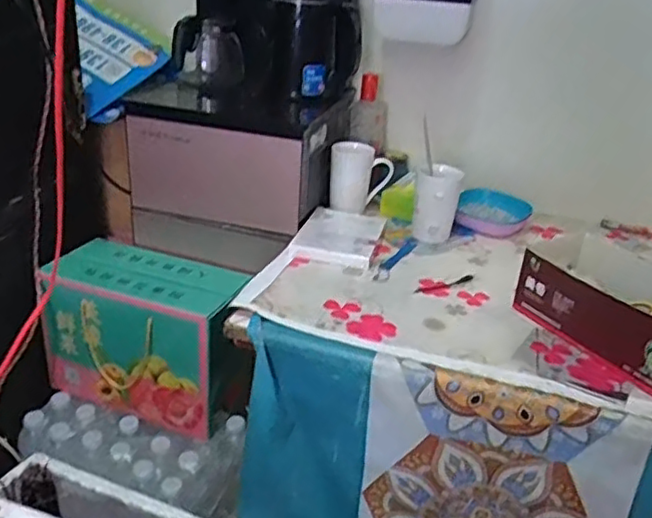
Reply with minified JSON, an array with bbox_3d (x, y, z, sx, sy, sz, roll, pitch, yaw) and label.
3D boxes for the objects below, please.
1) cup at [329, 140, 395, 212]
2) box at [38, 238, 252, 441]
[{"bbox_3d":[0.067,-0.154,1.205,0.119,0.114,0.079,4,26,-3],"label":"cup"},{"bbox_3d":[-0.300,0.131,1.144,0.335,0.237,0.154,13,27,16],"label":"box"}]

